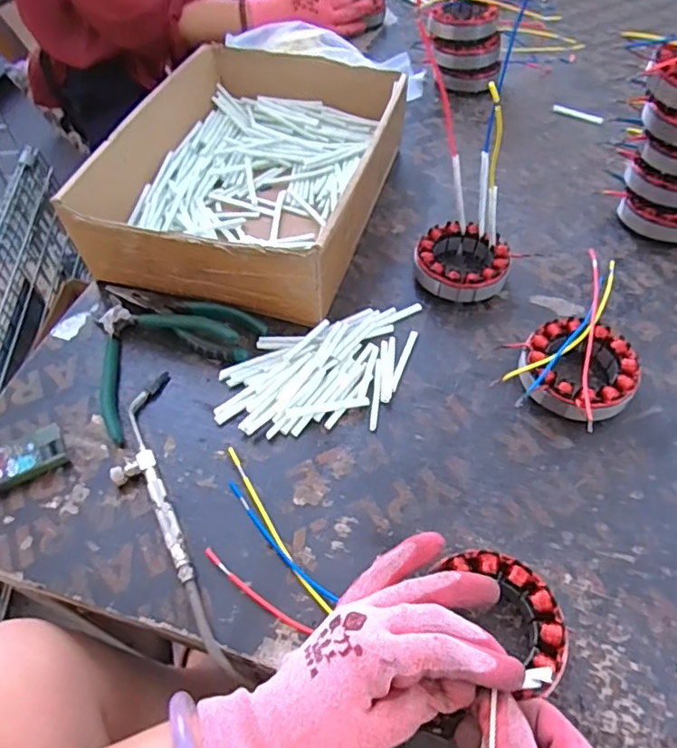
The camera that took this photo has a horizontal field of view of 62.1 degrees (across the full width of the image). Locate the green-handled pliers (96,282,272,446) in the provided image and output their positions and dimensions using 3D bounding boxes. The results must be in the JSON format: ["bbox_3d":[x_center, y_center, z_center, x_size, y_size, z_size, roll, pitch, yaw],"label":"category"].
[{"bbox_3d":[-0.161,-0.035,0.489,0.151,0.018,0.145,-35,60,-21],"label":"green-handled pliers"}]

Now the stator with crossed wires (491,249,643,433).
[{"bbox_3d":[0.205,-0.022,0.463,0.091,0.035,0.162,28,60,21],"label":"stator with crossed wires"}]

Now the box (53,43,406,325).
[{"bbox_3d":[-0.079,-0.214,0.577,0.242,0.090,0.331,14,56,12],"label":"box"}]

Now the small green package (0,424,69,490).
[{"bbox_3d":[-0.240,0.067,0.423,0.067,0.014,0.033,-26,57,-16],"label":"small green package"}]

